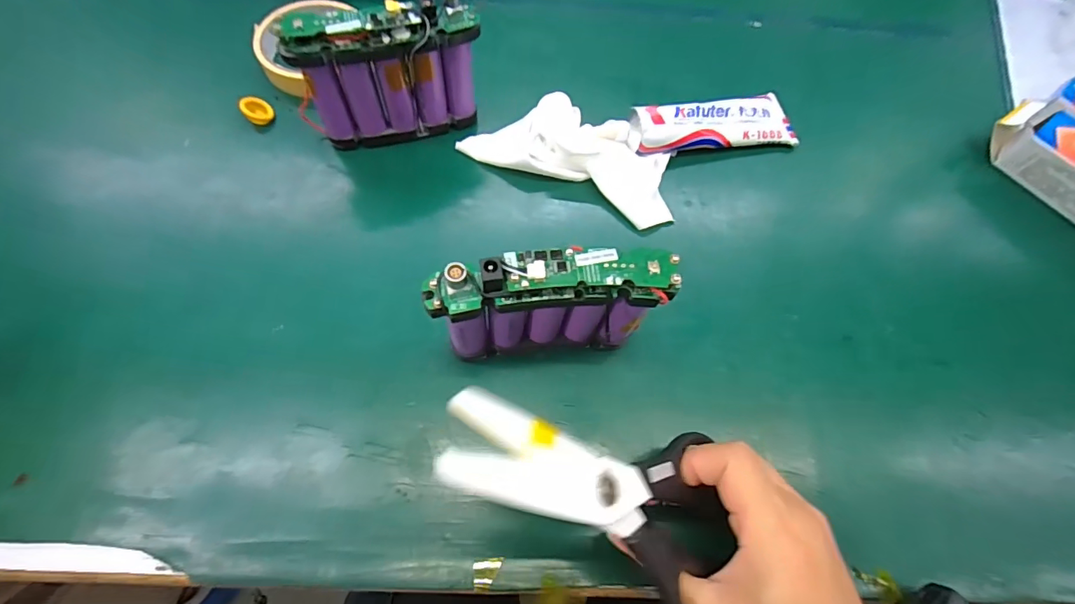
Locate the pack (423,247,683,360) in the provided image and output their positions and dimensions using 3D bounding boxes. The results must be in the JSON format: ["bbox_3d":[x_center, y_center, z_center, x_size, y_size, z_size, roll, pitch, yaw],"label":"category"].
[{"bbox_3d":[0.005,0.006,0.256,0.112,0.100,0.024,-5,66,-6],"label":"pack"}]

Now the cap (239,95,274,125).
[{"bbox_3d":[-0.210,-0.144,0.362,0.020,0.015,0.020,1,65,-3],"label":"cap"}]

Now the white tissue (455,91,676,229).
[{"bbox_3d":[0.028,-0.109,0.346,0.152,0.033,0.061,23,66,7],"label":"white tissue"}]

